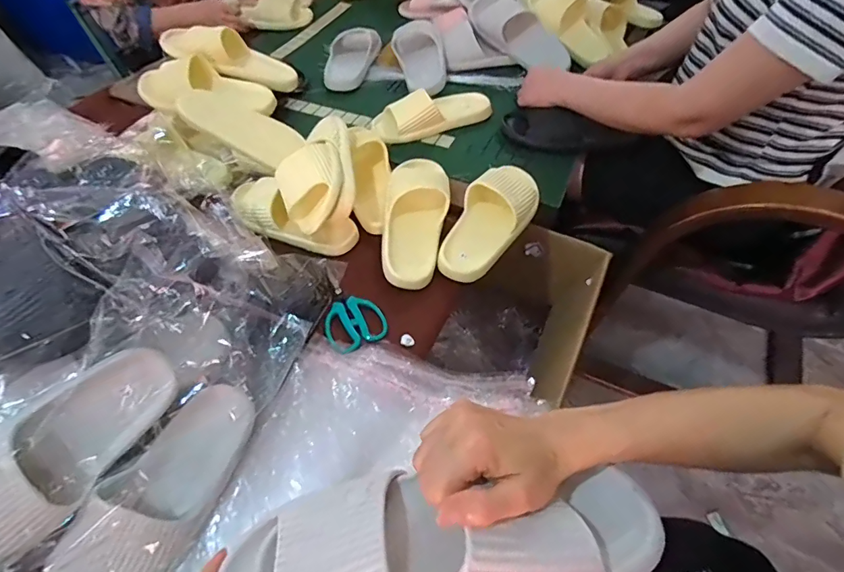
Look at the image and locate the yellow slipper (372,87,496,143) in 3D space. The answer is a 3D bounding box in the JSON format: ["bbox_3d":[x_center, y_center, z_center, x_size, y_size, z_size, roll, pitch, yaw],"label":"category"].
[{"bbox_3d":[0.023,-0.350,0.912,0.246,0.074,0.084,-17,55,-12],"label":"yellow slipper"}]

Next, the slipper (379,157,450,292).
[{"bbox_3d":[-0.010,-0.115,0.739,0.105,0.061,0.249,1,53,2],"label":"slipper"}]

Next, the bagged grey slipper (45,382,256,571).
[{"bbox_3d":[-0.281,0.230,0.489,0.100,0.080,0.264,39,54,-8],"label":"bagged grey slipper"}]

